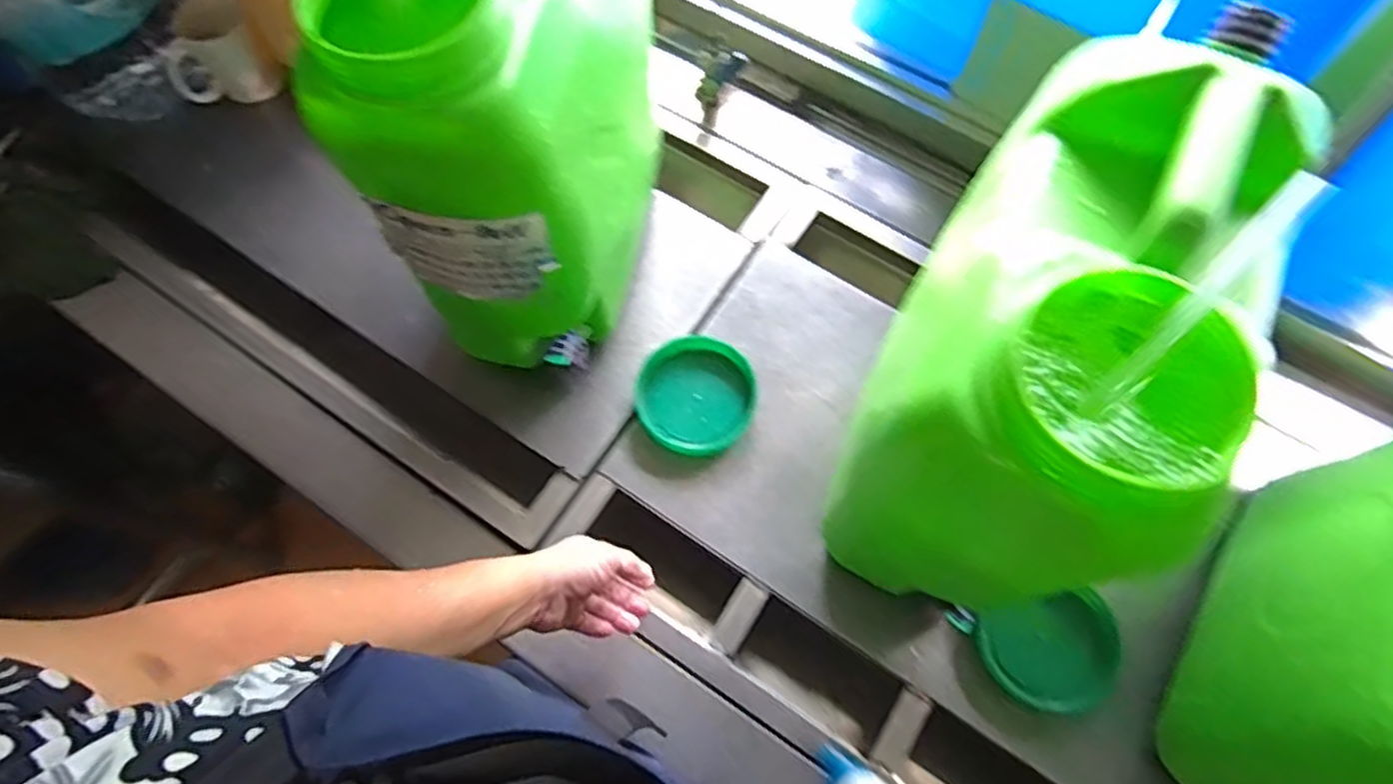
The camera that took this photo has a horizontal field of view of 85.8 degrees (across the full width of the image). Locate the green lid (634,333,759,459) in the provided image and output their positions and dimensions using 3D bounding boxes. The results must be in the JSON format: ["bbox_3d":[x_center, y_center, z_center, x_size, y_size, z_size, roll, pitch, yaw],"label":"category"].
[{"bbox_3d":[-0.001,0.003,0.770,0.118,0.023,0.118,-1,69,1],"label":"green lid"}]

